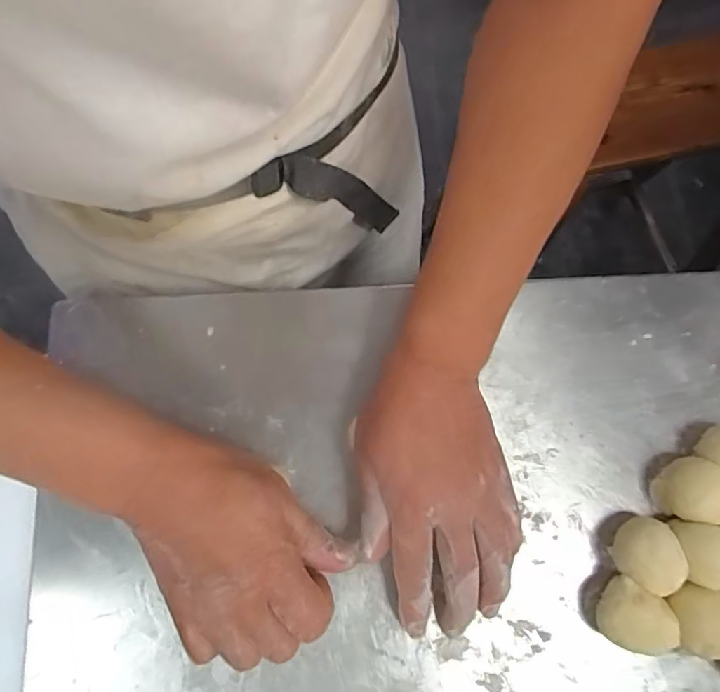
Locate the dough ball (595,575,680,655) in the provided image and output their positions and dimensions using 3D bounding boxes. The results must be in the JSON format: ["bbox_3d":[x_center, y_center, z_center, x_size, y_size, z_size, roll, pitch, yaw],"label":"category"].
[{"bbox_3d":[0.169,0.168,0.339,0.040,0.034,0.035,36,76,8],"label":"dough ball"}]

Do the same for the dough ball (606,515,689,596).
[{"bbox_3d":[0.183,0.132,0.350,0.033,0.037,0.043,12,74,1],"label":"dough ball"}]

